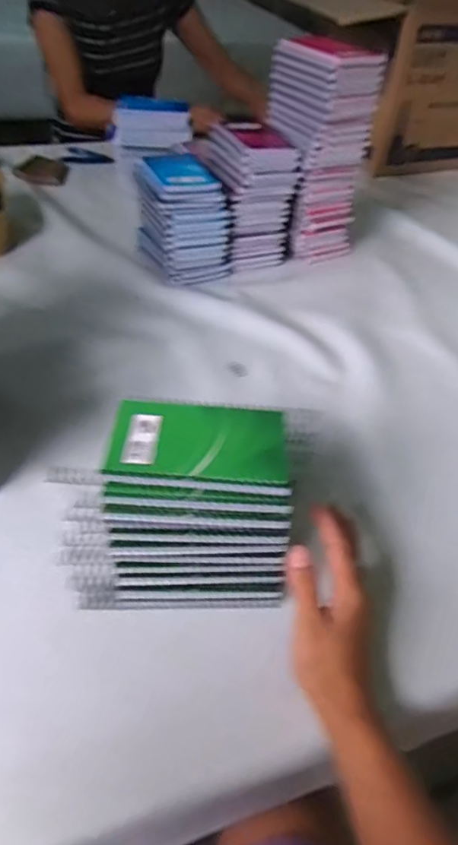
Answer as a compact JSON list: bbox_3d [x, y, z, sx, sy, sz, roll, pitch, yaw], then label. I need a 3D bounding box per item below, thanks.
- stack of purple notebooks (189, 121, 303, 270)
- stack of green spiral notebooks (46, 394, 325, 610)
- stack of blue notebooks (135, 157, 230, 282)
[{"bbox_3d":[0.026,-0.345,0.832,0.117,0.166,0.129,-17,49,-20],"label":"stack of purple notebooks"},{"bbox_3d":[-0.027,0.063,0.430,0.180,0.120,0.119,4,45,-1],"label":"stack of green spiral notebooks"},{"bbox_3d":[-0.072,-0.301,0.805,0.108,0.133,0.128,-16,49,-20],"label":"stack of blue notebooks"}]

